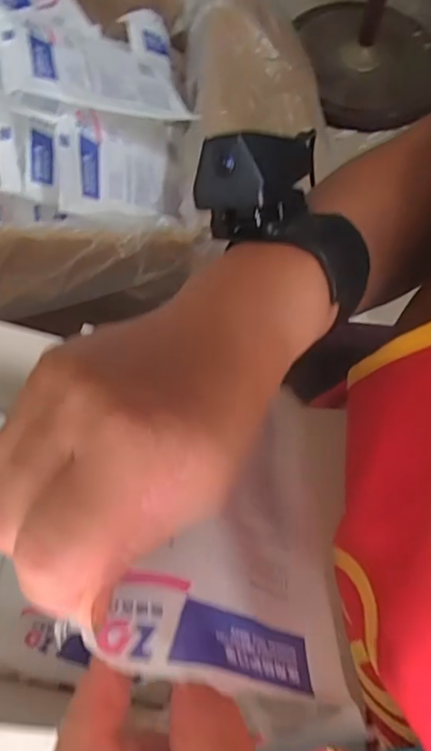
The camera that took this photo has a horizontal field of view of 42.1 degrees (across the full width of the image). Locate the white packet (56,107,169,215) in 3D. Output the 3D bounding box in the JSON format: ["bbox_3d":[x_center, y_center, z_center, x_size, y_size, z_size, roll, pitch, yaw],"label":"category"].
[{"bbox_3d":[-0.097,-0.212,0.571,0.024,0.136,0.097,3,99,41],"label":"white packet"}]

